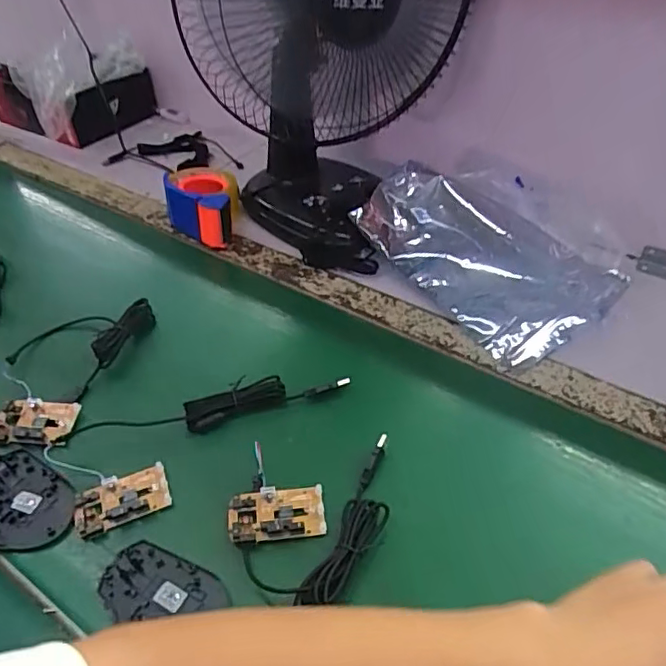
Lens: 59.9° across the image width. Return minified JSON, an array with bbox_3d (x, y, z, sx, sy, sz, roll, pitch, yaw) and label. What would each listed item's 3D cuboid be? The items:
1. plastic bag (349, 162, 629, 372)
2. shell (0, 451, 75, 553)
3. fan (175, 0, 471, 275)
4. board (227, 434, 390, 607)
[{"bbox_3d":[0.204,-0.109,0.692,0.235,0.086,0.284,-25,47,-24],"label":"plastic bag"},{"bbox_3d":[-0.270,0.146,0.501,0.071,0.009,0.106,-29,49,-27],"label":"shell"},{"bbox_3d":[0.004,-0.319,0.664,0.266,0.427,0.230,8,43,9],"label":"fan"},{"bbox_3d":[-0.020,0.148,0.472,0.125,0.019,0.132,1,42,2],"label":"board"}]

